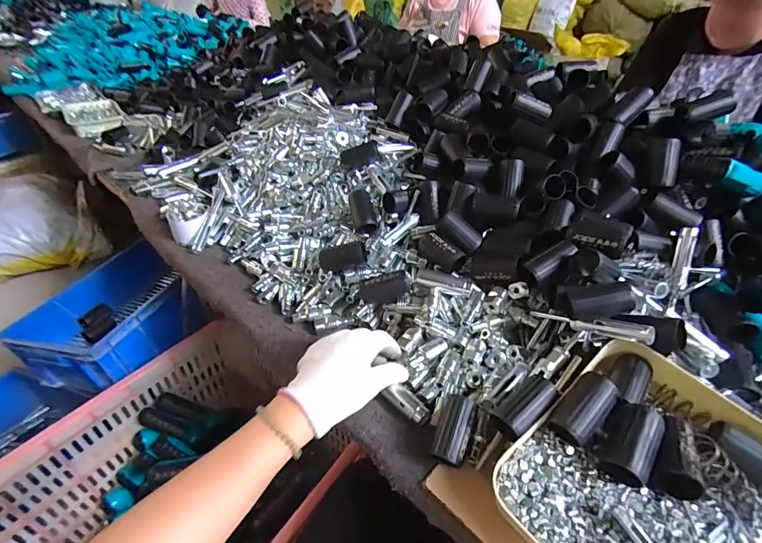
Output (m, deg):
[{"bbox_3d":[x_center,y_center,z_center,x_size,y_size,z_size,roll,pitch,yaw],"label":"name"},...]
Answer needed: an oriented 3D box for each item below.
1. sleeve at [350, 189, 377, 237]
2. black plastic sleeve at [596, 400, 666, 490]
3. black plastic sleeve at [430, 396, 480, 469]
[{"bbox_3d":[-0.028,-0.090,0.581,0.032,0.034,0.071,-7,76,-12],"label":"sleeve"},{"bbox_3d":[0.214,0.151,0.328,0.037,0.033,0.068,20,56,34],"label":"black plastic sleeve"},{"bbox_3d":[0.072,0.156,0.376,0.032,0.030,0.060,19,62,15],"label":"black plastic sleeve"}]

